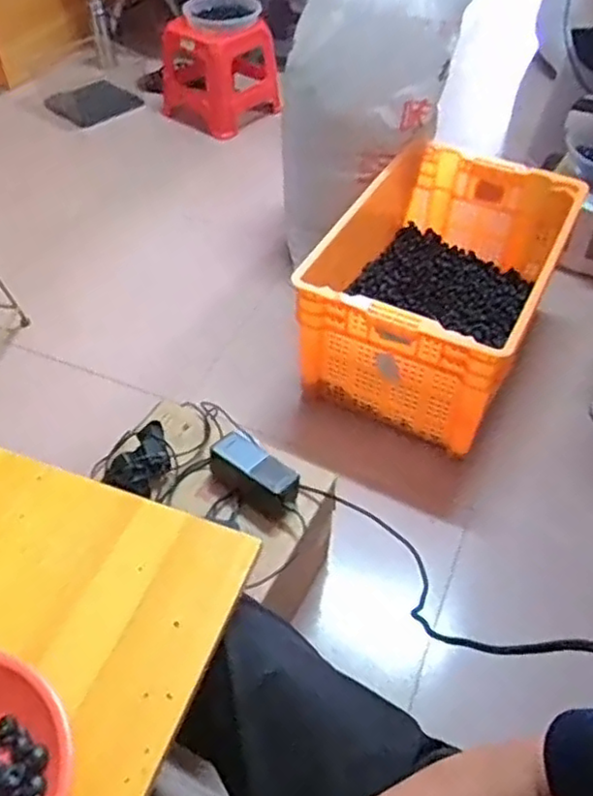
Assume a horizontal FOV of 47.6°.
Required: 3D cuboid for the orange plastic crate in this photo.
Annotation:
[{"bbox_3d":[0.264,-0.247,1.388,0.450,0.299,0.617,24,51,15],"label":"orange plastic crate"}]

